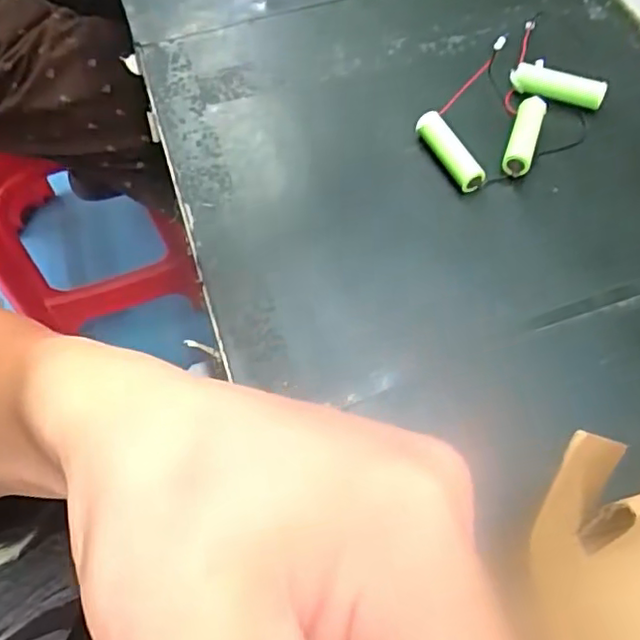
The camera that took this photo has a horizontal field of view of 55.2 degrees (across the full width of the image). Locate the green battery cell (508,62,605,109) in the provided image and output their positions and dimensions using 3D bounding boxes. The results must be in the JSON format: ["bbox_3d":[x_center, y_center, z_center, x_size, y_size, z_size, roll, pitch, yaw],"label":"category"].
[{"bbox_3d":[0.138,-0.135,0.357,0.052,0.015,0.015,20,64,12],"label":"green battery cell"}]

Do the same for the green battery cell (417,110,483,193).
[{"bbox_3d":[0.070,-0.092,0.336,0.014,0.017,0.051,-24,63,-11],"label":"green battery cell"}]

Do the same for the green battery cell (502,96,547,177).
[{"bbox_3d":[0.113,-0.101,0.339,0.015,0.016,0.054,18,63,11],"label":"green battery cell"}]

